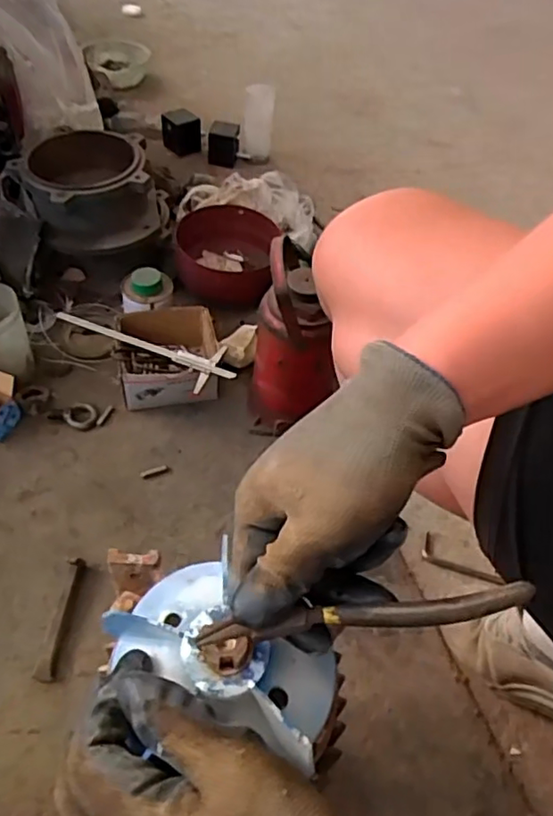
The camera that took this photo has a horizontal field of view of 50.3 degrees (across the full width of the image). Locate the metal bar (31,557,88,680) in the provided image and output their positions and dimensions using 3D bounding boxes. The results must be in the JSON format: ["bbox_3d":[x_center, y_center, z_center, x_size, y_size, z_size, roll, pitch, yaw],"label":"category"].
[{"bbox_3d":[-0.256,0.247,0.698,0.024,0.020,0.141,4,51,-1],"label":"metal bar"}]

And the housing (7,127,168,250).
[{"bbox_3d":[-0.329,-0.407,1.076,0.247,0.107,0.255,2,51,-3],"label":"housing"}]

